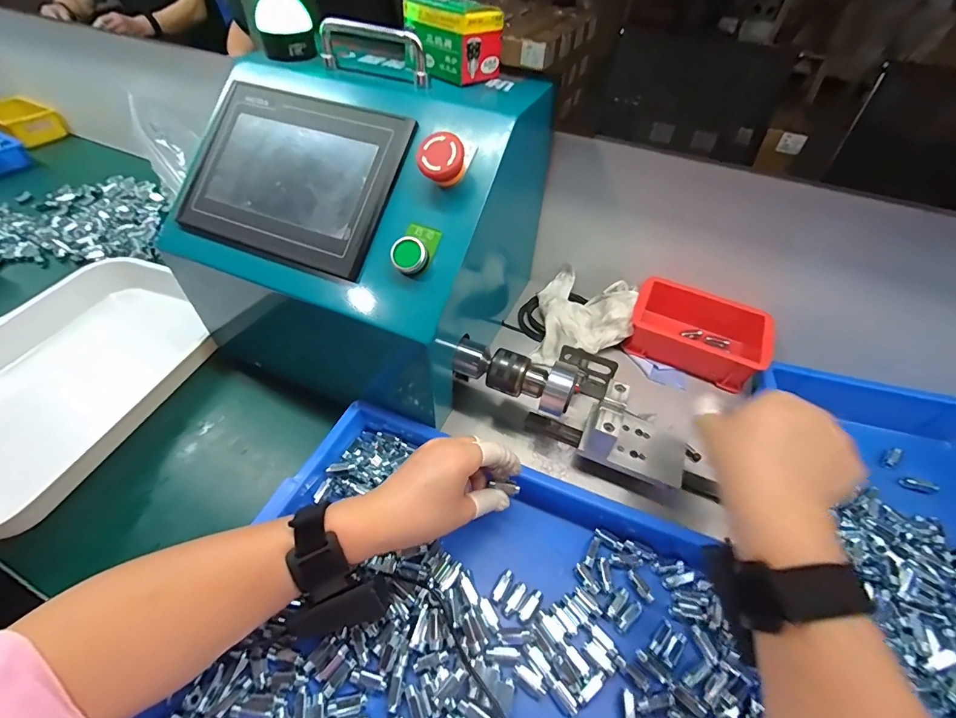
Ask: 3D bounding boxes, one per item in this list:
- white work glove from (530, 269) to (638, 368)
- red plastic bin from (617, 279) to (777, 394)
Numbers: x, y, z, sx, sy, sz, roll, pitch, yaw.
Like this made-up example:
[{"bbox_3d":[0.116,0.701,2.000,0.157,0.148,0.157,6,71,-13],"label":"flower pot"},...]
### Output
[{"bbox_3d":[0.132,-0.061,0.533,0.117,0.043,0.152,7,49,5],"label":"white work glove"},{"bbox_3d":[0.262,-0.034,0.507,0.147,0.049,0.097,23,52,18],"label":"red plastic bin"}]

